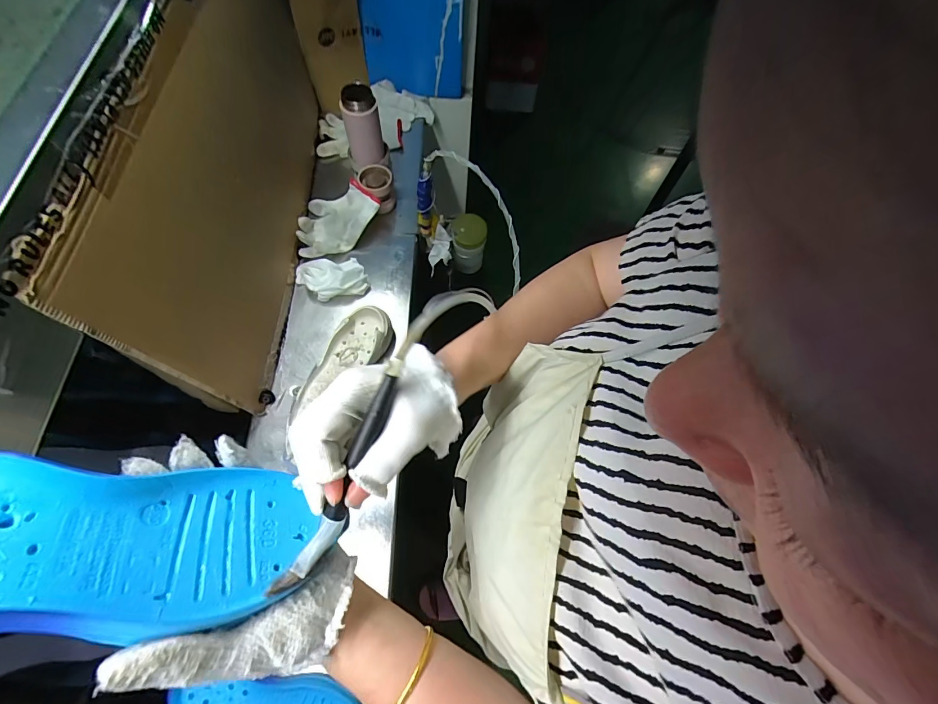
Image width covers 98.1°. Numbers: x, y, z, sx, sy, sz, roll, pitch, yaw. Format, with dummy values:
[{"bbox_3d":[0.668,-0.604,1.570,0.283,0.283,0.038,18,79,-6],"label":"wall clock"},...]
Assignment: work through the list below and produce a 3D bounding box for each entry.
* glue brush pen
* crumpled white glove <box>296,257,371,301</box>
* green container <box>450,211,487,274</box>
[{"bbox_3d":[-0.078,0.087,0.260,0.011,0.026,0.142,24,82,38],"label":"glue brush pen"},{"bbox_3d":[-0.249,-0.136,0.738,0.122,0.034,0.077,-9,67,-7],"label":"crumpled white glove"},{"bbox_3d":[-0.002,-0.239,0.904,0.076,0.117,0.075,-3,66,-4],"label":"green container"}]

